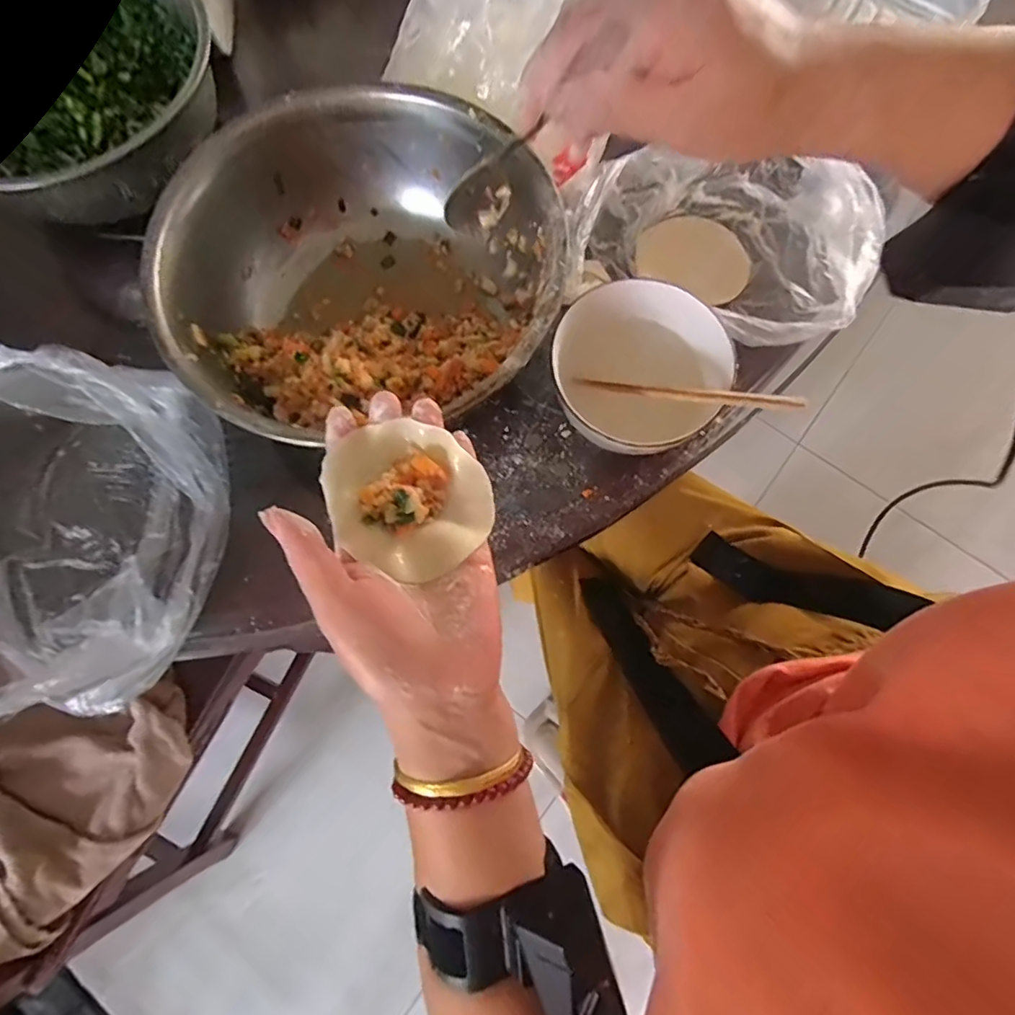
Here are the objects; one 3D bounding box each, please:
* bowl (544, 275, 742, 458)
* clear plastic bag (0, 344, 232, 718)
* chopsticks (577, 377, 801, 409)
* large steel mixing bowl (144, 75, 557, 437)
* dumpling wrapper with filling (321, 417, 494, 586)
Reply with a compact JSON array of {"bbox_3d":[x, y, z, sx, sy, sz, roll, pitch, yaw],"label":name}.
[{"bbox_3d":[0.083,-0.090,0.359,0.106,0.054,0.091,17,76,5],"label":"bowl"},{"bbox_3d":[-0.262,0.016,0.326,0.158,0.077,0.199,-6,75,-1],"label":"clear plastic bag"},{"bbox_3d":[0.104,-0.070,0.334,0.135,0.009,0.009,15,73,32],"label":"chopsticks"},{"bbox_3d":[-0.080,-0.138,0.358,0.220,0.091,0.236,0,75,1],"label":"large steel mixing bowl"},{"bbox_3d":[-0.049,-0.006,0.269,0.072,0.013,0.078,0,75,1],"label":"dumpling wrapper with filling"}]

